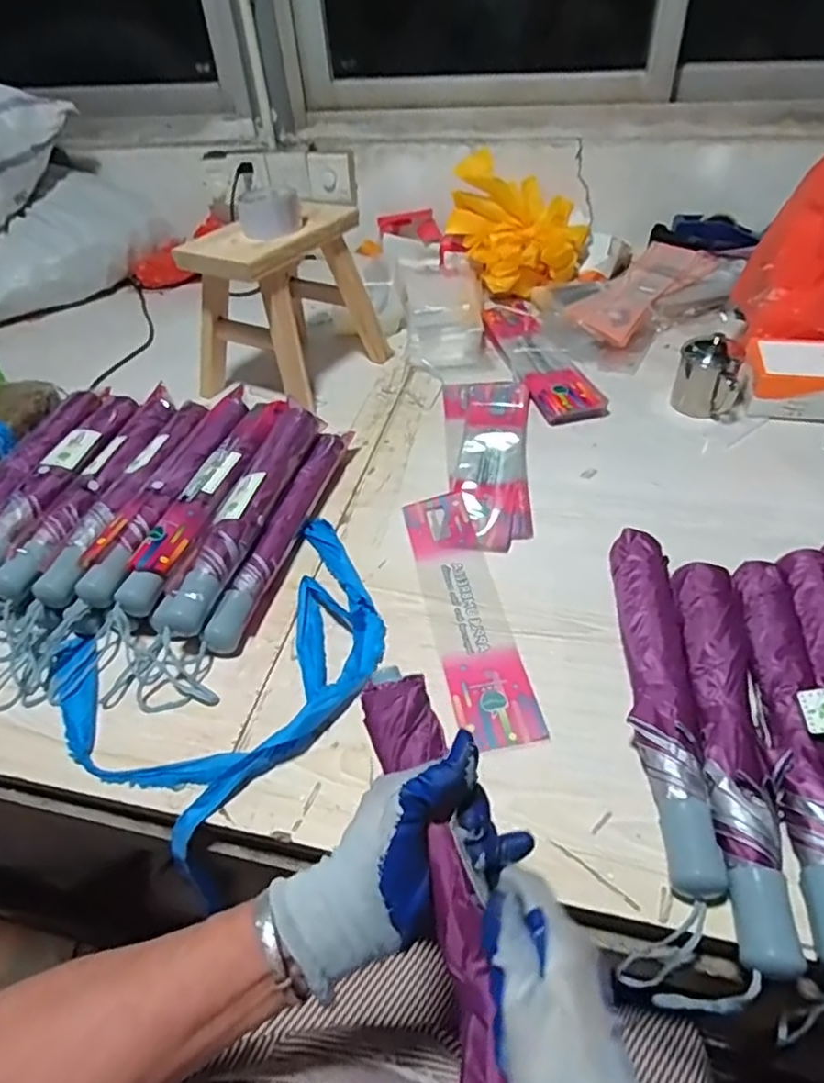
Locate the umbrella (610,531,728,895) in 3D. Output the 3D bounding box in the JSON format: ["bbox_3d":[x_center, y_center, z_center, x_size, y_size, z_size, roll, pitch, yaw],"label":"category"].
[{"bbox_3d":[0.216,0.129,0.547,0.057,0.053,0.329,3,45,8],"label":"umbrella"}]

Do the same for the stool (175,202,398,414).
[{"bbox_3d":[-0.178,-0.337,0.896,0.171,0.220,0.247,27,53,28],"label":"stool"}]

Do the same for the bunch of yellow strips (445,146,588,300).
[{"bbox_3d":[0.193,-0.578,1.133,0.203,0.189,0.188,-10,45,-5],"label":"bunch of yellow strips"}]

